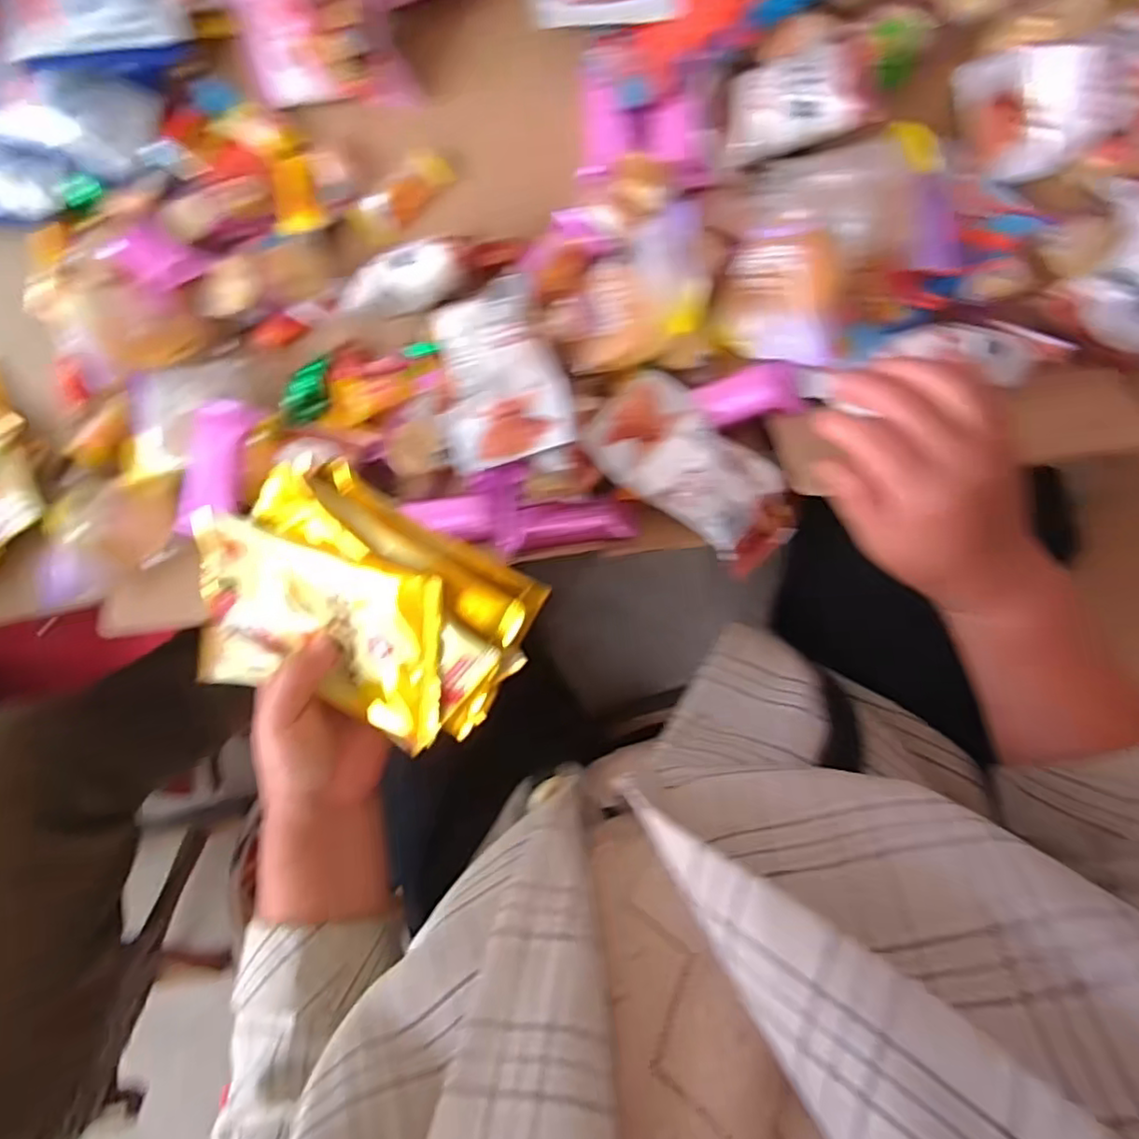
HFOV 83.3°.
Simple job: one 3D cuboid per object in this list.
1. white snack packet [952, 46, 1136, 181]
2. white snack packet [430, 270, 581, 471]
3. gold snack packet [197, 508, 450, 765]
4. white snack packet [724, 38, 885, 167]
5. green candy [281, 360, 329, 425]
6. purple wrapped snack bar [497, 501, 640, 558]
[{"bbox_3d":[0.318,-0.311,0.435,0.087,0.012,0.075,0,115,22],"label":"white snack packet"},{"bbox_3d":[-0.049,-0.133,0.428,0.087,0.020,0.120,-12,88,7],"label":"white snack packet"},{"bbox_3d":[-0.145,0.040,0.365,0.154,0.016,0.113,16,115,10],"label":"gold snack packet"},{"bbox_3d":[0.147,-0.308,0.417,0.088,0.027,0.059,-6,88,7],"label":"white snack packet"},{"bbox_3d":[-0.195,-0.134,0.483,0.029,0.012,0.052,23,92,7],"label":"green candy"},{"bbox_3d":[-0.002,-0.032,0.449,0.096,0.011,0.031,-9,88,7],"label":"purple wrapped snack bar"}]

